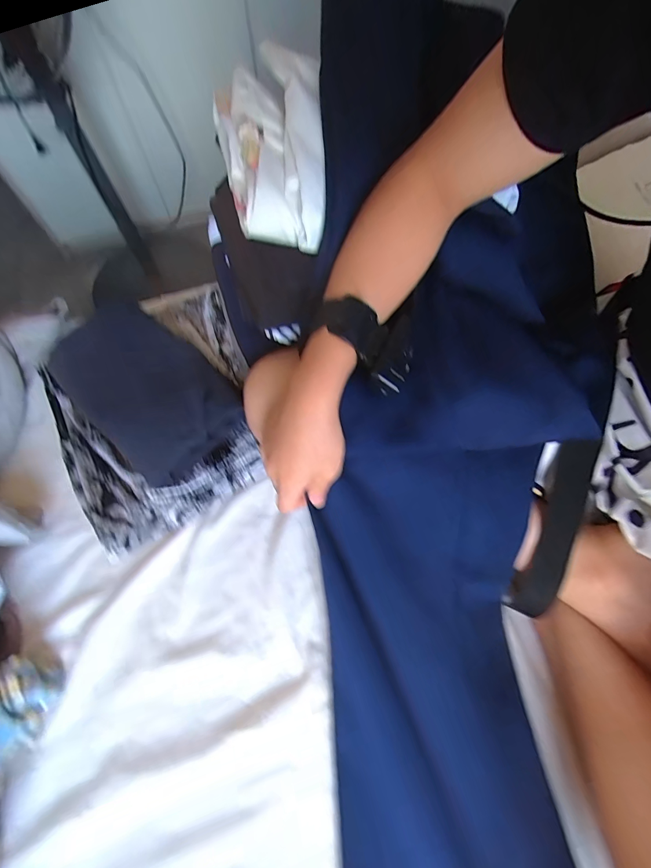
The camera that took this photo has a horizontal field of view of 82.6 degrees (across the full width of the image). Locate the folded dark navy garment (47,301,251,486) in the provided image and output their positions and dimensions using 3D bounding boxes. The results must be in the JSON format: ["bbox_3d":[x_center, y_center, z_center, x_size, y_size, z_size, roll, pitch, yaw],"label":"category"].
[{"bbox_3d":[-0.215,-0.067,0.441,0.142,0.049,0.236,-42,72,-17],"label":"folded dark navy garment"}]

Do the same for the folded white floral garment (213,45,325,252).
[{"bbox_3d":[-0.050,-0.274,0.358,0.101,0.047,0.204,-7,78,-3],"label":"folded white floral garment"}]

